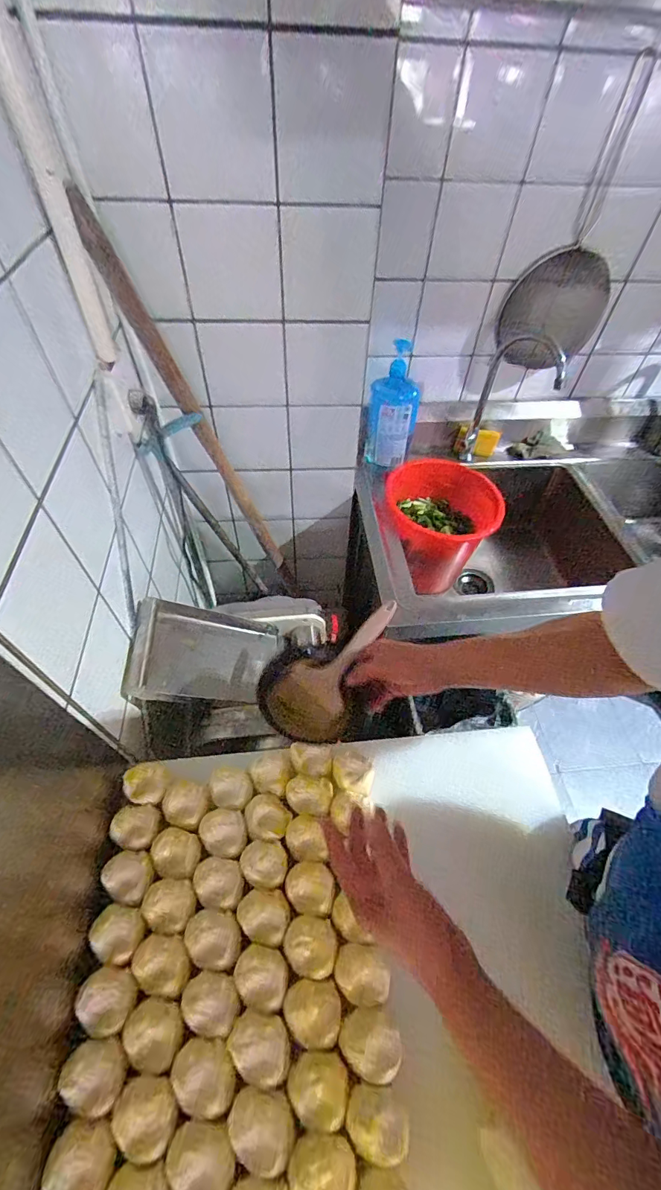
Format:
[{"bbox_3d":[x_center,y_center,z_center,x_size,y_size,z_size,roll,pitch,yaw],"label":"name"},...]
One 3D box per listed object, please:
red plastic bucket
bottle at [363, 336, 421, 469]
[{"bbox_3d":[0.278,-0.162,1.098,0.260,0.244,0.260,2,53,-2],"label":"red plastic bucket"},{"bbox_3d":[0.142,-0.415,0.982,0.108,0.247,0.064,11,53,5],"label":"bottle"}]

